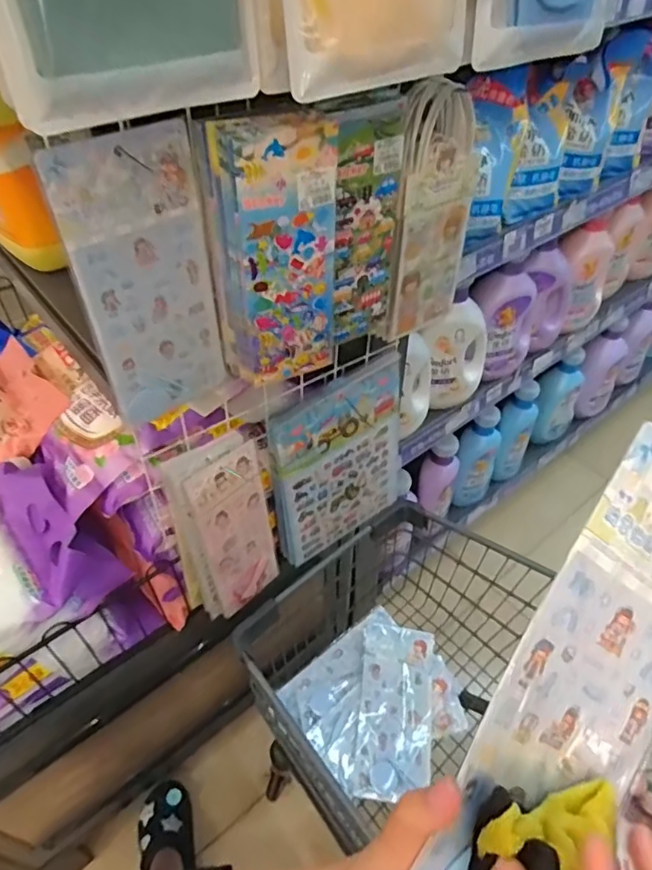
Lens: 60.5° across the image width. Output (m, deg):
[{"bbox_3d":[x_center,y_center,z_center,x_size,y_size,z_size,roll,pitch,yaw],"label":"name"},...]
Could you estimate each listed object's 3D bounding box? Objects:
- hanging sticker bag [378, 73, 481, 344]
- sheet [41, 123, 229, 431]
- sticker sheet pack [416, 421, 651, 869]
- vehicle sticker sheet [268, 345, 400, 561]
[{"bbox_3d":[0.113,-0.234,0.625,0.117,0.272,0.017,-26,50,-23],"label":"hanging sticker bag"},{"bbox_3d":[-0.159,-0.128,0.514,0.119,0.269,0.012,-31,54,-27],"label":"sheet"},{"bbox_3d":[0.134,0.130,0.280,0.250,0.119,0.010,-59,23,-4],"label":"sticker sheet pack"},{"bbox_3d":[0.027,0.049,0.874,0.235,0.317,0.016,-30,48,-27],"label":"vehicle sticker sheet"}]

